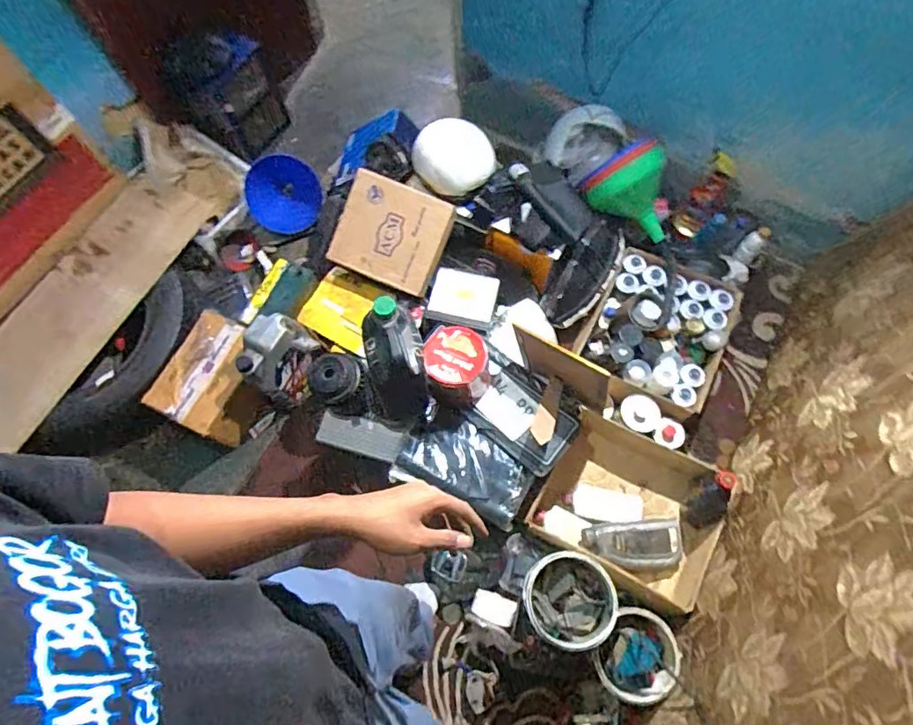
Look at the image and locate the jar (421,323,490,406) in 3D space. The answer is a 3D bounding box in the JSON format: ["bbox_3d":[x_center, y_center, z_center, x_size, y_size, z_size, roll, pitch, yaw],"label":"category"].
[{"bbox_3d":[0.002,0.014,1.289,0.151,0.185,0.153,-1,69,2],"label":"jar"}]

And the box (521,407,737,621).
[{"bbox_3d":[0.443,0.380,1.341,0.419,0.237,0.357,31,73,14],"label":"box"}]

